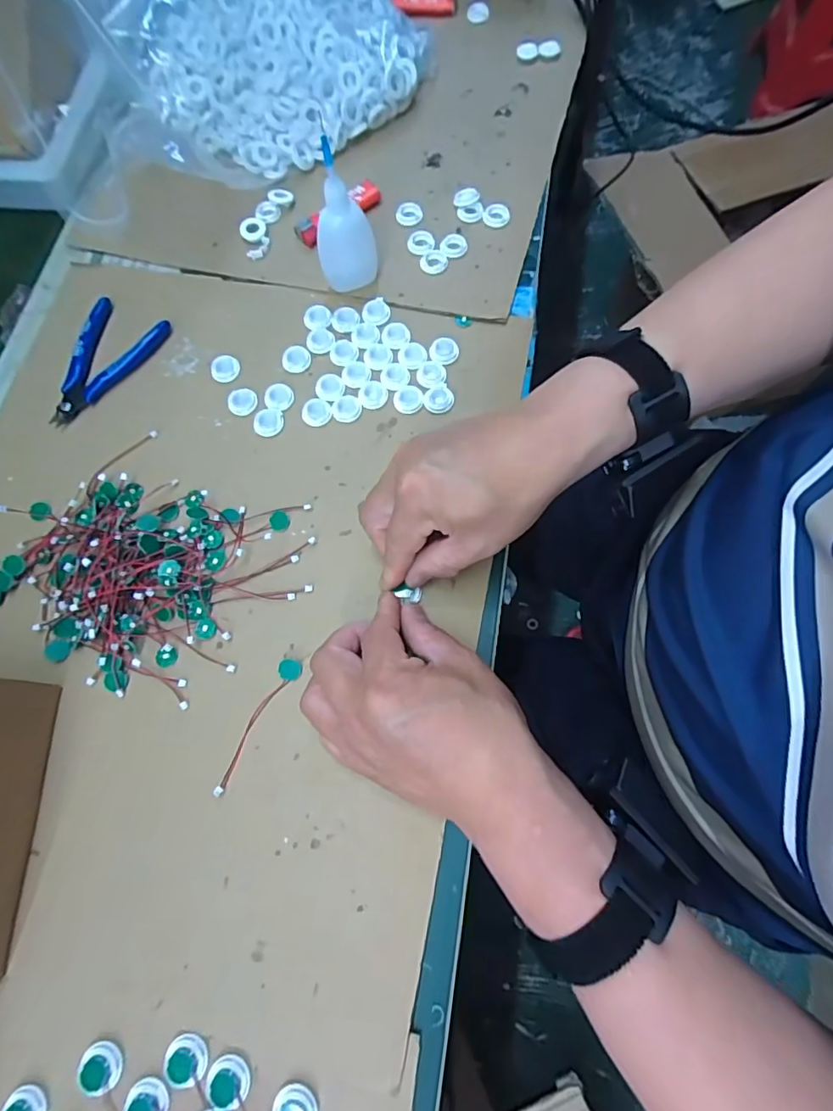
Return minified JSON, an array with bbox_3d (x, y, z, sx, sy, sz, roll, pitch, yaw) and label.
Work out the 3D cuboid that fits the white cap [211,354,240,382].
[{"bbox_3d":[-0.154,-0.151,0.413,0.023,0.010,0.018,-30,75,-8],"label":"white cap"}]

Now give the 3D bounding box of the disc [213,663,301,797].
[{"bbox_3d":[-0.103,0.109,0.330,0.014,0.008,0.091,28,77,11],"label":"disc"}]

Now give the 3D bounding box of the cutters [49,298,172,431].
[{"bbox_3d":[-0.260,-0.155,0.416,0.061,0.009,0.115,25,76,10],"label":"cutters"}]

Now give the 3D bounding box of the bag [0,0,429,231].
[{"bbox_3d":[-0.176,-0.461,0.427,0.370,0.148,0.262,-30,74,-6],"label":"bag"}]

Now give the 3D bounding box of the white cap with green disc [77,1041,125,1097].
[{"bbox_3d":[-0.172,0.278,0.277,0.022,0.006,0.023,-1,73,3],"label":"white cap with green disc"}]

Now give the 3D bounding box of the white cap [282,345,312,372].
[{"bbox_3d":[-0.096,-0.158,0.410,0.023,0.004,0.020,-42,76,-9],"label":"white cap"}]

